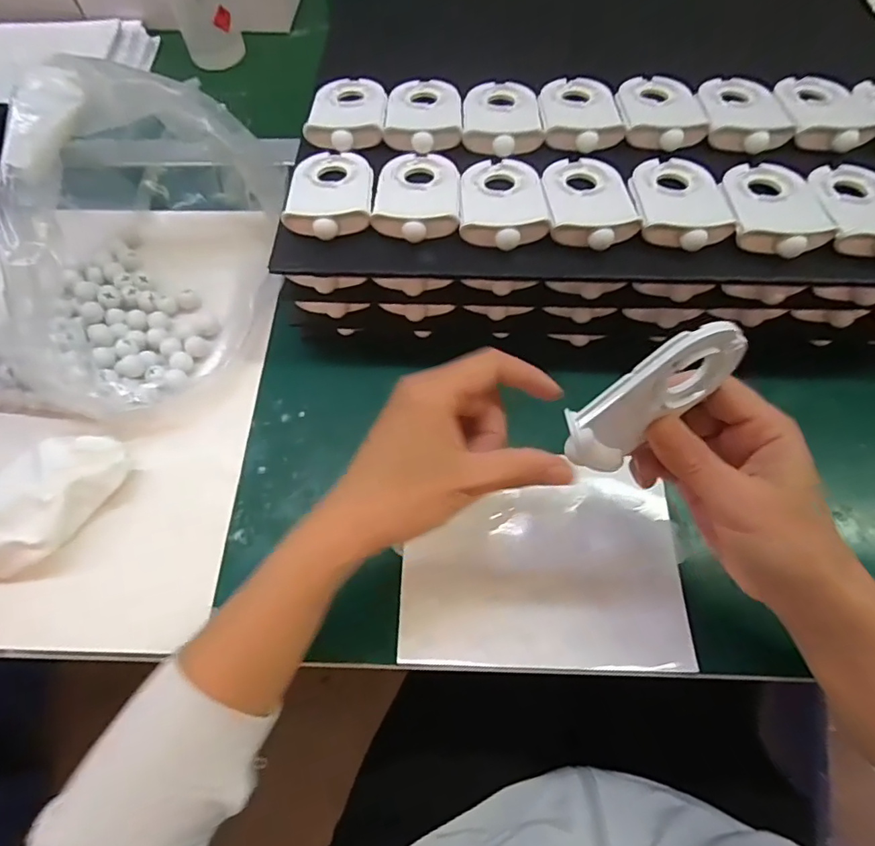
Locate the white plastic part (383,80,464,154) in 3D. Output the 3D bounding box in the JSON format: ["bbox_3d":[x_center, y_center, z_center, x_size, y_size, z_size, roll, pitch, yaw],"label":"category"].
[{"bbox_3d":[-0.010,-0.239,0.405,0.057,0.012,0.086,0,63,1],"label":"white plastic part"}]

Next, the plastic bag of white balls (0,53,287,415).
[{"bbox_3d":[-0.230,-0.148,0.387,0.178,0.146,0.266,6,63,4],"label":"plastic bag of white balls"}]

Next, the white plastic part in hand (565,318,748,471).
[{"bbox_3d":[0.096,-0.013,0.238,0.083,0.053,0.023,-37,54,20],"label":"white plastic part in hand"}]

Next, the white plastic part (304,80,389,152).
[{"bbox_3d":[-0.069,-0.245,0.409,0.058,0.013,0.087,1,63,2],"label":"white plastic part"}]

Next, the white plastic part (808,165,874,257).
[{"bbox_3d":[0.286,-0.144,0.352,0.061,0.018,0.093,0,63,1],"label":"white plastic part"}]

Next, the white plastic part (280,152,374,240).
[{"bbox_3d":[-0.075,-0.162,0.370,0.059,0.016,0.085,-3,63,0],"label":"white plastic part"}]

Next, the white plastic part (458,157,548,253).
[{"bbox_3d":[0.045,-0.152,0.360,0.056,0.018,0.089,1,63,2],"label":"white plastic part"}]

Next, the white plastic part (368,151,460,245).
[{"bbox_3d":[-0.013,-0.160,0.365,0.058,0.015,0.089,1,63,2],"label":"white plastic part"}]

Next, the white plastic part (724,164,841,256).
[{"bbox_3d":[0.226,-0.145,0.354,0.059,0.019,0.089,6,63,4],"label":"white plastic part"}]

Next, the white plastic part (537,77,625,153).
[{"bbox_3d":[0.107,-0.240,0.401,0.058,0.014,0.086,0,63,1],"label":"white plastic part"}]

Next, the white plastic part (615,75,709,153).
[{"bbox_3d":[0.169,-0.241,0.401,0.058,0.014,0.088,2,63,2],"label":"white plastic part"}]

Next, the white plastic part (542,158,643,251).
[{"bbox_3d":[0.102,-0.151,0.359,0.057,0.017,0.087,-2,63,0],"label":"white plastic part"}]

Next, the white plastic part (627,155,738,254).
[{"bbox_3d":[0.163,-0.150,0.357,0.059,0.019,0.088,0,63,1],"label":"white plastic part"}]

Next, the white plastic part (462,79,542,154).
[{"bbox_3d":[0.048,-0.236,0.401,0.058,0.012,0.088,-1,63,1],"label":"white plastic part"}]

